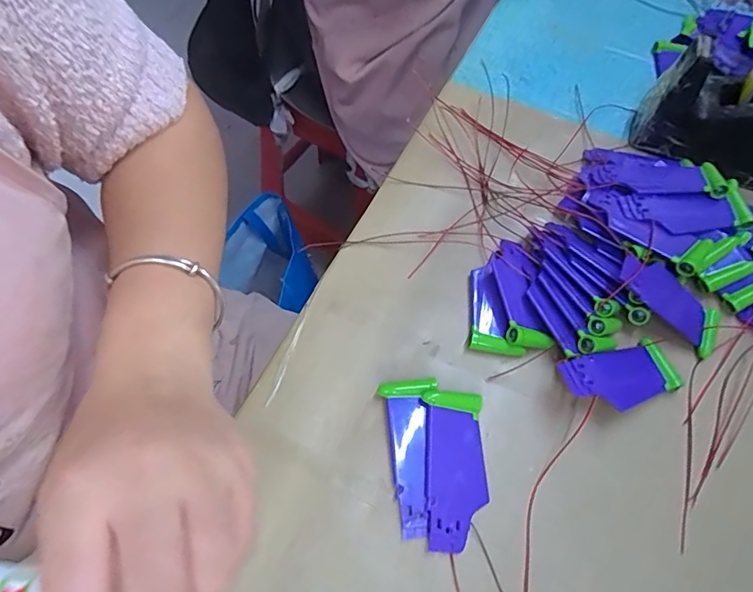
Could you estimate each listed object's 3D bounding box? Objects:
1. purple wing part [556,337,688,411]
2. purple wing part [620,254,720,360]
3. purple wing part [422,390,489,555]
[{"bbox_3d":[0.156,0.051,0.303,0.087,0.007,0.039,-2,60,-21],"label":"purple wing part"},{"bbox_3d":[0.204,0.002,0.329,0.085,0.008,0.037,38,65,-5],"label":"purple wing part"},{"bbox_3d":[0.048,0.100,0.280,0.036,0.008,0.088,1,61,-1],"label":"purple wing part"}]

